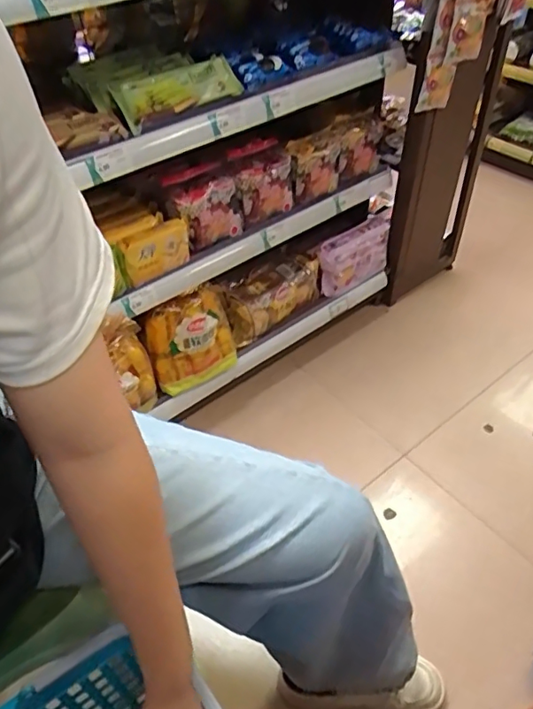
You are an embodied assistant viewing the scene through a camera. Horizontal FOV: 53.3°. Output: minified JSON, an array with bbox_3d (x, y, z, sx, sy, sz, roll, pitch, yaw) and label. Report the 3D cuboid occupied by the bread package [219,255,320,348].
[{"bbox_3d":[0.011,-0.148,1.310,0.276,0.091,0.137,-31,52,-24],"label":"bread package"}]

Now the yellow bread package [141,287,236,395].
[{"bbox_3d":[-0.157,-0.032,1.118,0.191,0.180,0.087,-29,51,-23],"label":"yellow bread package"}]

